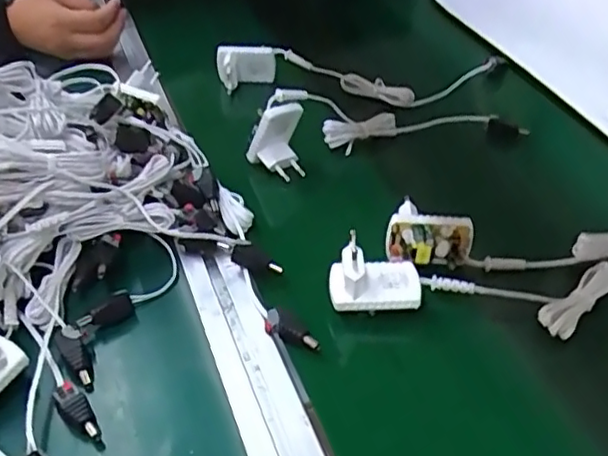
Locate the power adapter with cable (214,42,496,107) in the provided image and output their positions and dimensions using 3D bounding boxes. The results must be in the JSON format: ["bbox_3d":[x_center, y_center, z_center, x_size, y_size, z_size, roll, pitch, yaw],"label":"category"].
[{"bbox_3d":[0.061,-0.164,0.650,0.296,0.034,0.066,-1,41,0],"label":"power adapter with cable"}]

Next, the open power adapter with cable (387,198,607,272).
[{"bbox_3d":[0.186,-0.004,0.469,0.246,0.030,0.059,-6,42,-6],"label":"open power adapter with cable"}]

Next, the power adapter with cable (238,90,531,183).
[{"bbox_3d":[0.074,-0.101,0.562,0.248,0.058,0.070,-16,44,-17],"label":"power adapter with cable"}]

